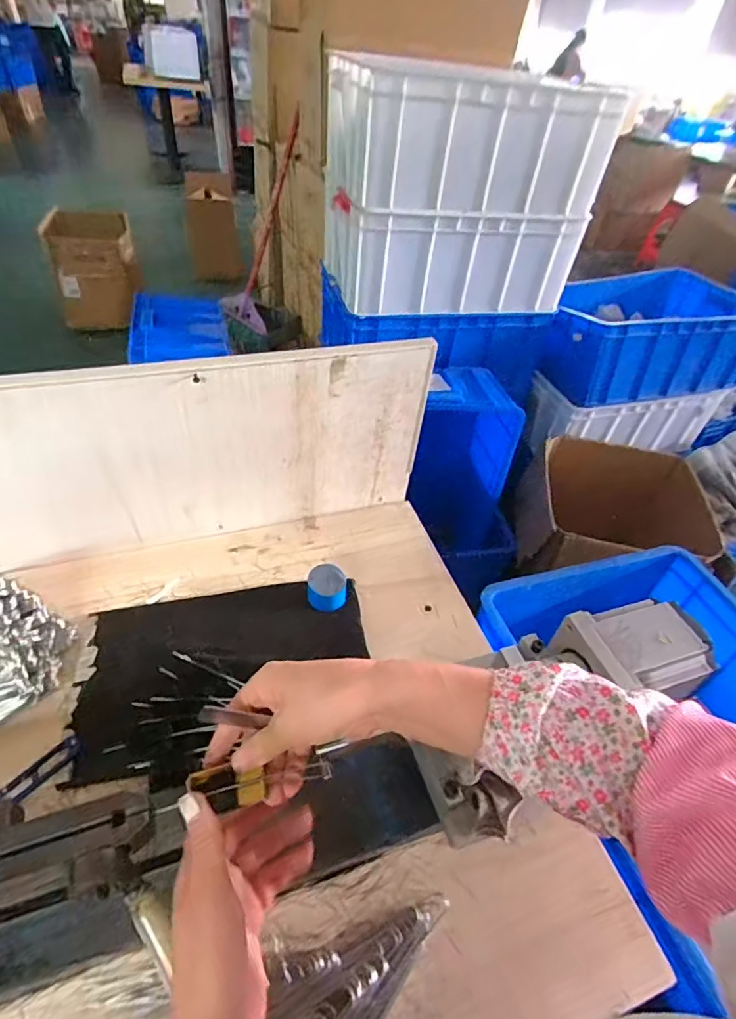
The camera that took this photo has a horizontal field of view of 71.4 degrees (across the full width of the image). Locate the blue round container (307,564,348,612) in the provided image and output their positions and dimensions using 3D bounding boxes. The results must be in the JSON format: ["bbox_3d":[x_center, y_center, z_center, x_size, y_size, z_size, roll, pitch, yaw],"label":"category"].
[{"bbox_3d":[-0.052,0.100,0.657,0.049,0.040,0.047,3,44,-3],"label":"blue round container"}]

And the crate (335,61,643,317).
[{"bbox_3d":[0.231,-0.792,1.295,0.629,0.473,0.346,-9,46,-15],"label":"crate"}]

